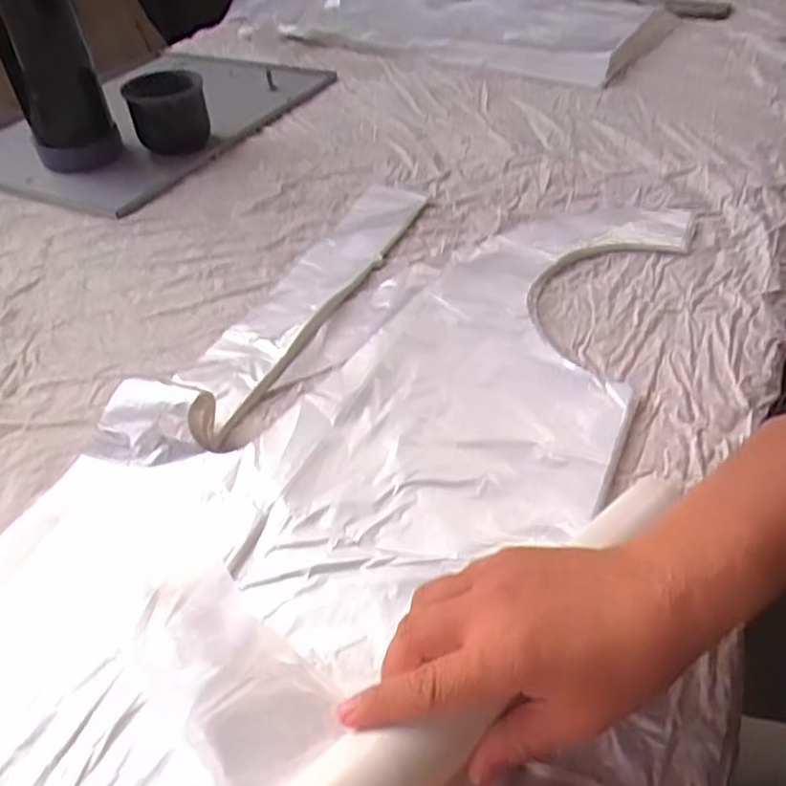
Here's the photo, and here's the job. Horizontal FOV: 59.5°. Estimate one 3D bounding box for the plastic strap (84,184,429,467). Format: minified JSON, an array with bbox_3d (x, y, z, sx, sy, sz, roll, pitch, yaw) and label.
[{"bbox_3d":[-0.076,-0.090,0.559,0.071,0.033,0.402,15,46,21],"label":"plastic strap"}]

